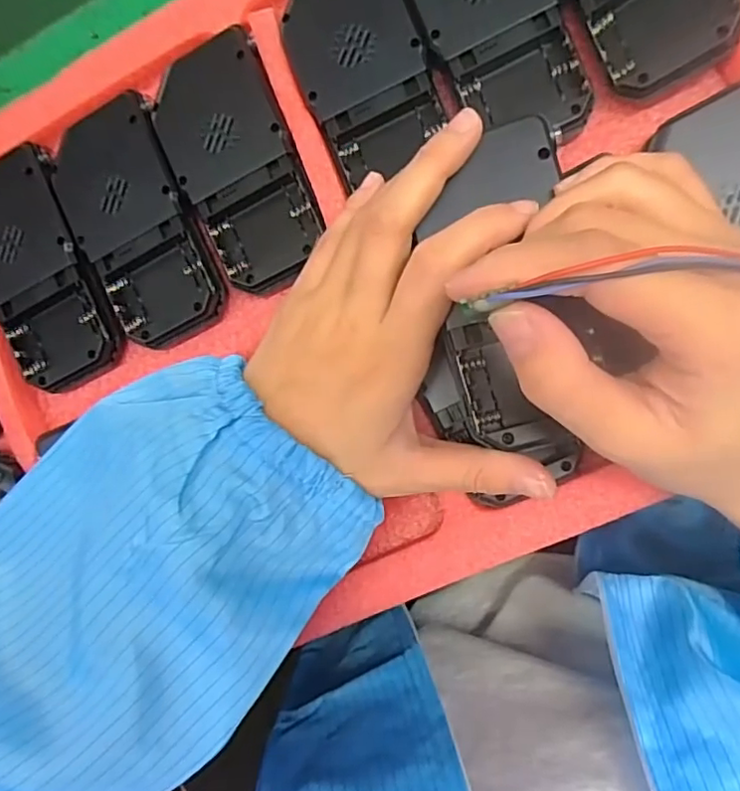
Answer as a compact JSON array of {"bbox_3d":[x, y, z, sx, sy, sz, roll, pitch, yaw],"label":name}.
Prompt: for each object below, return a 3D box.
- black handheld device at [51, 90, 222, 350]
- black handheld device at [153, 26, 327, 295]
[{"bbox_3d":[-0.113,-0.083,0.293,0.058,0.018,0.112,-24,87,9],"label":"black handheld device"},{"bbox_3d":[-0.062,-0.109,0.284,0.056,0.016,0.116,-22,87,9],"label":"black handheld device"}]

